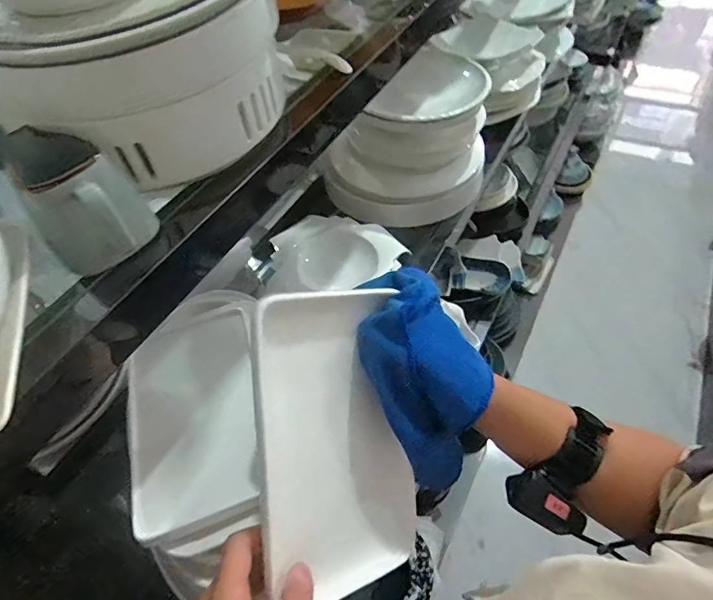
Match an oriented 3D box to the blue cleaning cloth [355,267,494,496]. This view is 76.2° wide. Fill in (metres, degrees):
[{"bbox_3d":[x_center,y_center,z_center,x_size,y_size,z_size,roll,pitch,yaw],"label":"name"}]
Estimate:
[{"bbox_3d":[0.065,0.063,0.407,0.103,0.121,0.158,-24,54,-13],"label":"blue cleaning cloth"}]

